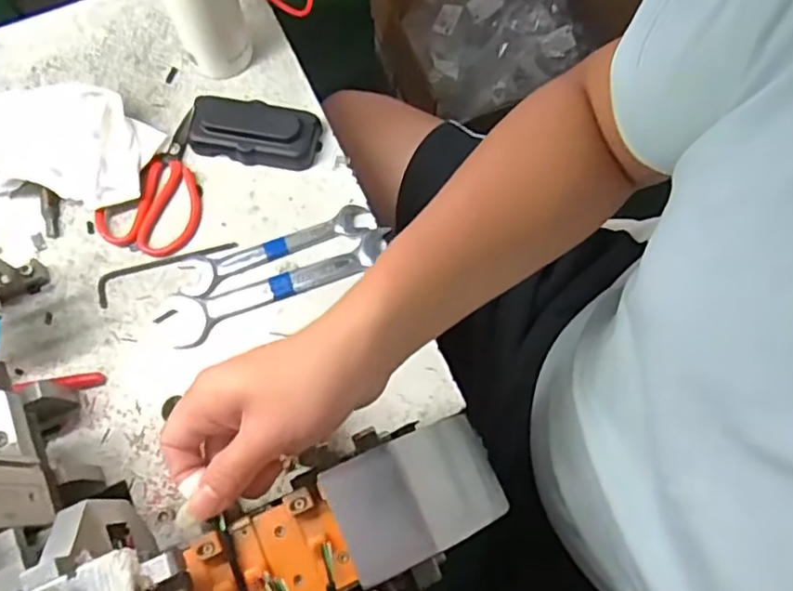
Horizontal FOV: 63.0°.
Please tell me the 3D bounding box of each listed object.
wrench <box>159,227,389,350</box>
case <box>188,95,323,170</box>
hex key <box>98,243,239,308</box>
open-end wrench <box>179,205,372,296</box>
[{"bbox_3d":[-0.095,-0.011,0.517,0.187,0.005,0.039,-23,75,-8],"label":"wrench"},{"bbox_3d":[-0.119,-0.139,0.543,0.105,0.023,0.053,11,73,2],"label":"case"},{"bbox_3d":[-0.186,-0.026,0.518,0.113,0.004,0.025,-26,75,-9],"label":"hex key"},{"bbox_3d":[-0.096,-0.038,0.521,0.153,0.005,0.029,-19,74,-7],"label":"open-end wrench"}]

